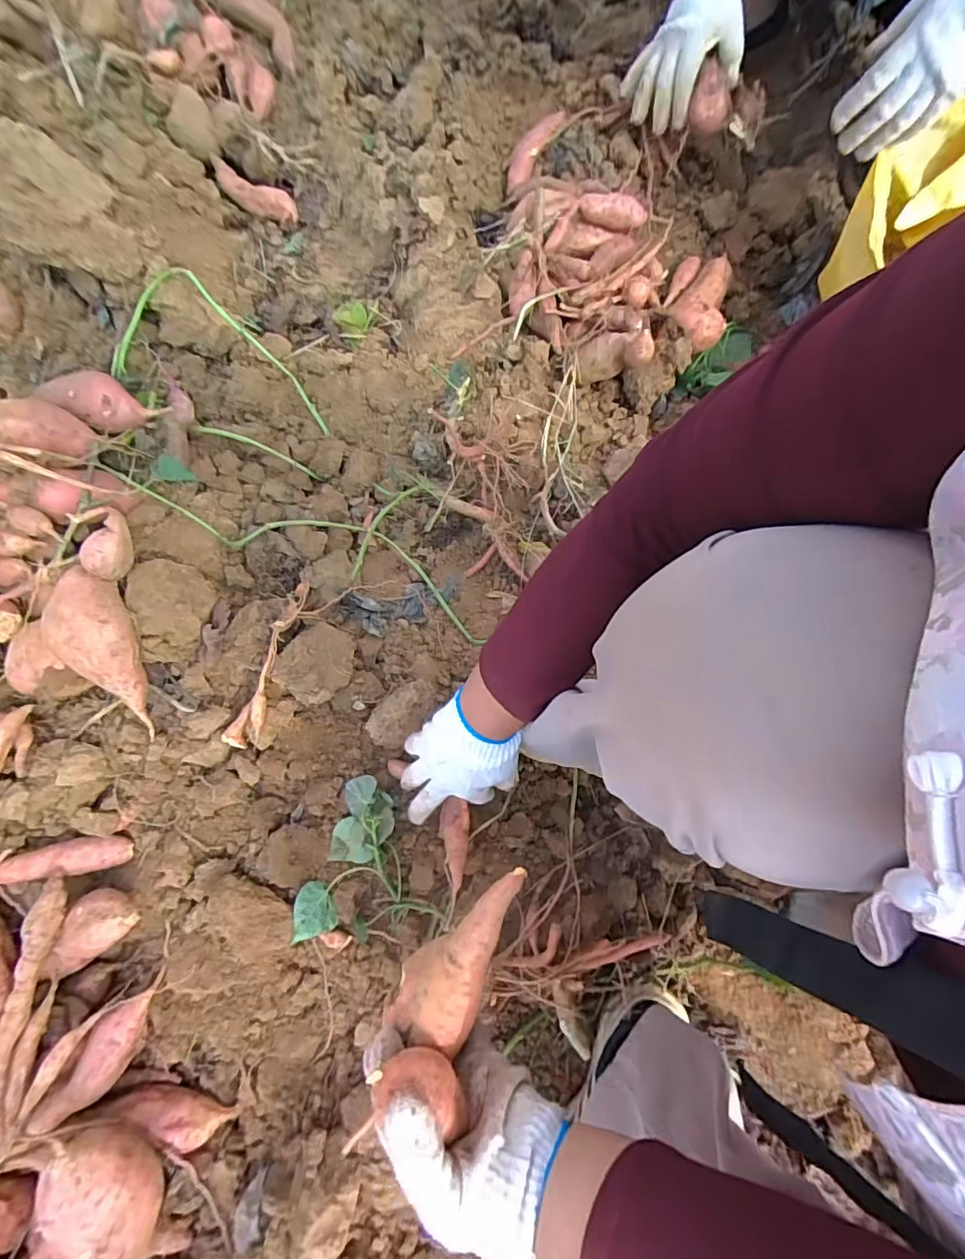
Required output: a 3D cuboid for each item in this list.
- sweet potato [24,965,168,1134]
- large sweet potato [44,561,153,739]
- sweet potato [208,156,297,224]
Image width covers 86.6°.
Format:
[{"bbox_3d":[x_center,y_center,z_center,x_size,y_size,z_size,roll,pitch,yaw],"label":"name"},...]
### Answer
[{"bbox_3d":[-0.356,0.402,0.479,0.049,0.036,0.127,40,78,6],"label":"sweet potato"},{"bbox_3d":[-0.369,0.029,0.506,0.058,0.054,0.179,-16,110,-6],"label":"large sweet potato"},{"bbox_3d":[-0.363,-0.687,0.805,0.143,0.034,0.042,25,75,5],"label":"sweet potato"}]

